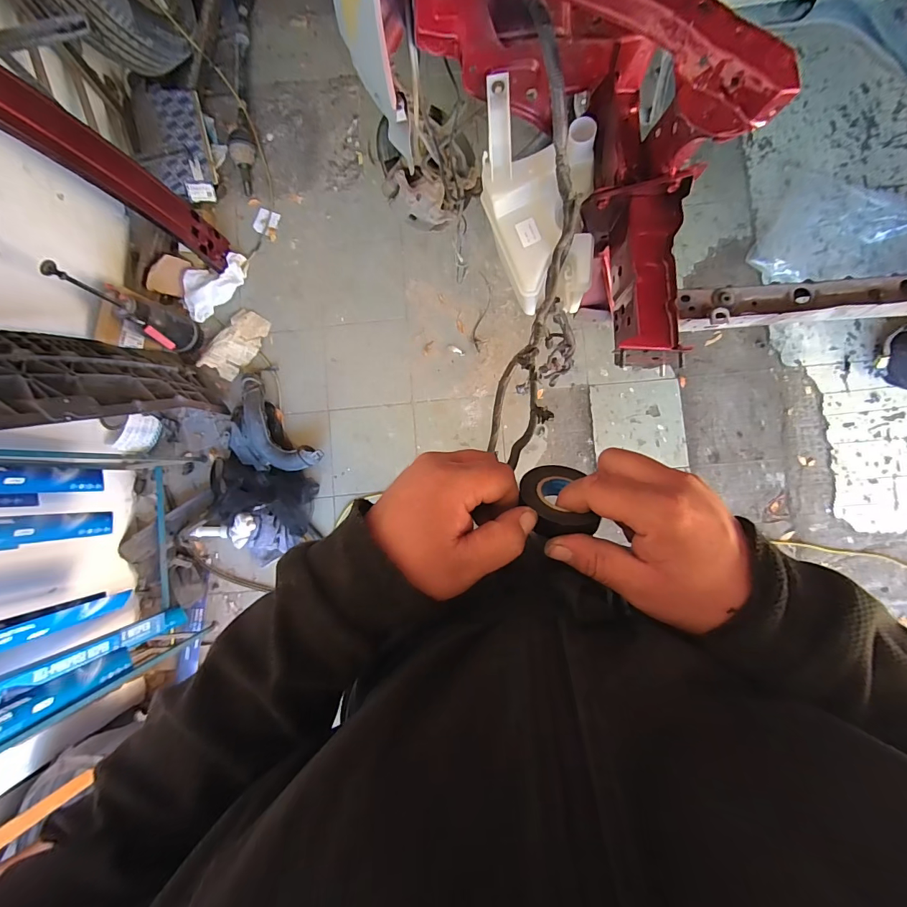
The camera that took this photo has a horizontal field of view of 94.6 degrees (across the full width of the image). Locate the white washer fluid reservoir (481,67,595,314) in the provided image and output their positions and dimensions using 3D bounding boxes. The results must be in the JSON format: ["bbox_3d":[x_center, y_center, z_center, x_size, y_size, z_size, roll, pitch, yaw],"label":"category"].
[{"bbox_3d":[0.131,-0.382,0.653,0.167,0.120,0.287,2,108,8],"label":"white washer fluid reservoir"}]

